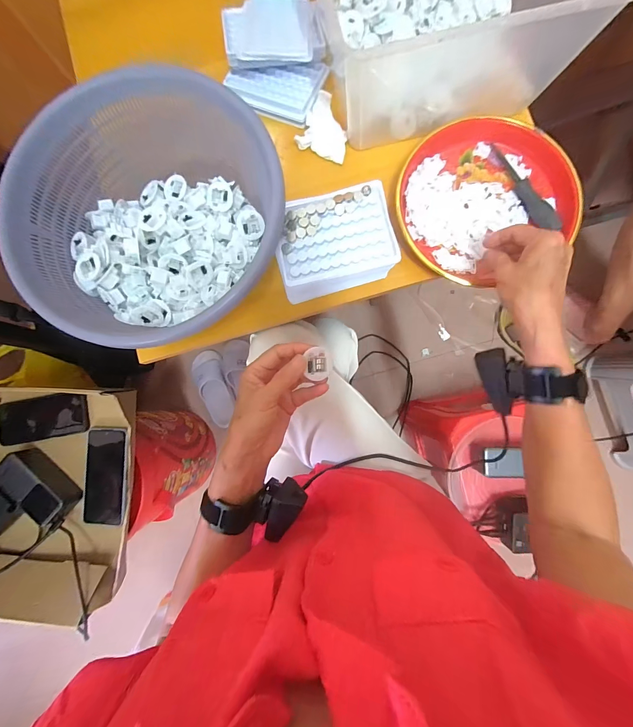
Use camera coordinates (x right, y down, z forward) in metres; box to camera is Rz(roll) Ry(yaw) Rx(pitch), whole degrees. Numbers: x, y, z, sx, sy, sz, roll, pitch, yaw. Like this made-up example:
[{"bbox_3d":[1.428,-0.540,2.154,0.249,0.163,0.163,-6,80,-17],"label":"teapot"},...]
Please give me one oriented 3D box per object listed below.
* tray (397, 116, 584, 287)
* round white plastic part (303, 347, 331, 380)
[{"bbox_3d":[0.213,-0.204,0.398,0.210,0.029,0.214,0,86,3],"label":"tray"},{"bbox_3d":[0.002,0.000,0.306,0.028,0.004,0.033,-9,103,-33],"label":"round white plastic part"}]

